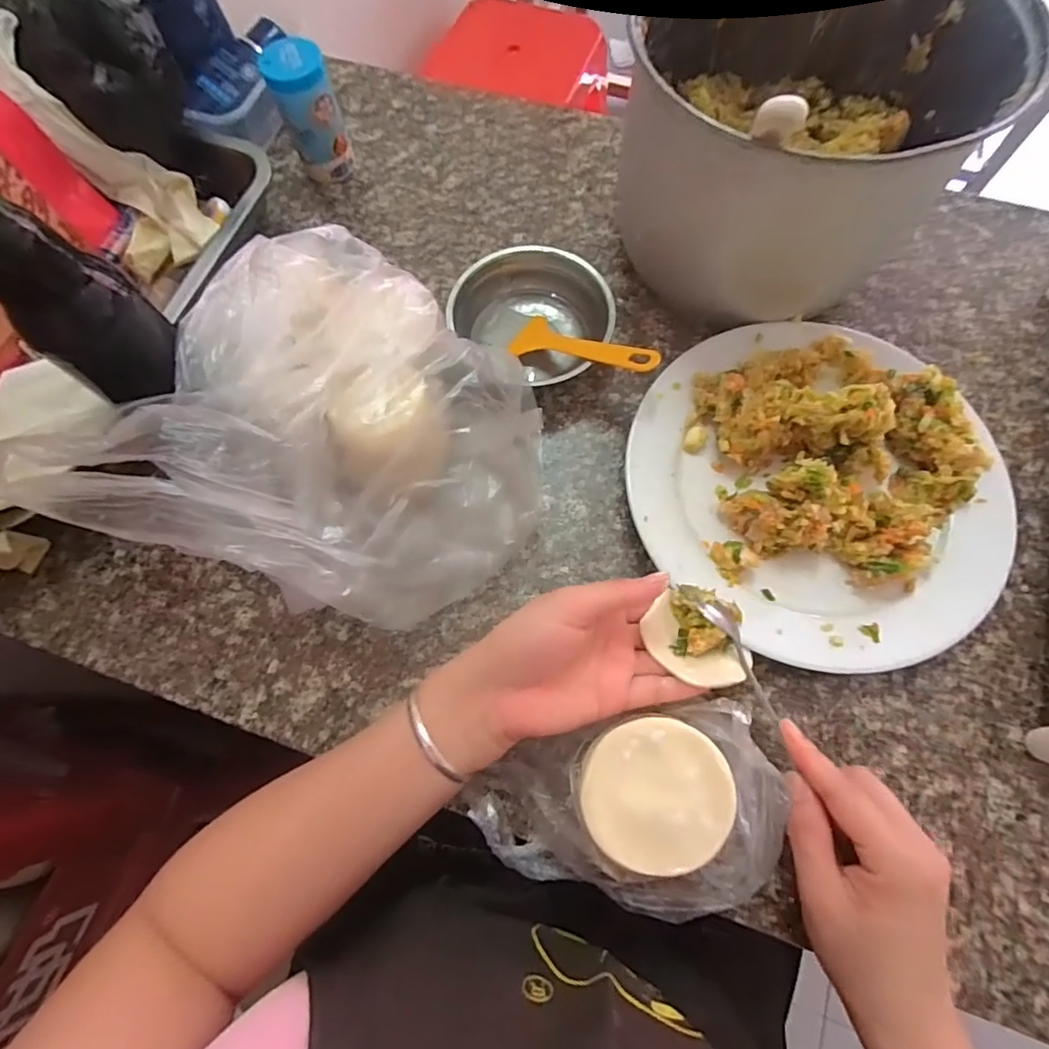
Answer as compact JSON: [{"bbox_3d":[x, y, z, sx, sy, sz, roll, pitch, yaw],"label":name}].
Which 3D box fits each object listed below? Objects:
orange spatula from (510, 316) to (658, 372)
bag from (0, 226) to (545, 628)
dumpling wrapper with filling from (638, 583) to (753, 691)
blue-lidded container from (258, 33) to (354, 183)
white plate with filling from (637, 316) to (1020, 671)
[{"bbox_3d":[0.044,-0.125,0.387,0.112,0.013,0.037,23,71,30],"label":"orange spatula"},{"bbox_3d":[-0.128,-0.067,0.349,0.279,0.111,0.221,15,71,6],"label":"bag"},{"bbox_3d":[0.104,0.065,0.321,0.062,0.017,0.056,6,70,2],"label":"dumpling wrapper with filling"},{"bbox_3d":[-0.177,-0.338,0.452,0.047,0.090,0.045,-19,71,-6],"label":"blue-lidded container"},{"bbox_3d":[0.194,-0.034,0.360,0.241,0.065,0.228,0,70,0],"label":"white plate with filling"}]

